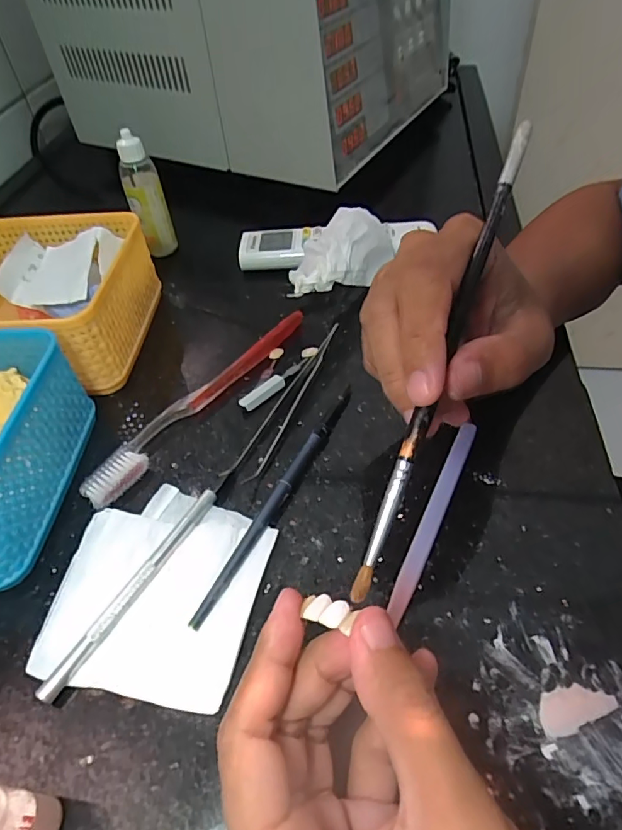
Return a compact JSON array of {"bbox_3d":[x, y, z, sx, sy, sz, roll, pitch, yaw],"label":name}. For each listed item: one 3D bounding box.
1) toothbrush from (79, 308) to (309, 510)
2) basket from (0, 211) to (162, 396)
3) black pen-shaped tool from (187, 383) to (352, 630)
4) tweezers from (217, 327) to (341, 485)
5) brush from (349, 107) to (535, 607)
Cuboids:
[{"bbox_3d":[-0.068,-0.014,0.322,0.021,0.012,0.186,27,55,27],"label":"toothbrush"},{"bbox_3d":[-0.191,-0.078,0.360,0.131,0.073,0.131,0,48,6],"label":"basket"},{"bbox_3d":[-0.014,0.040,0.273,0.008,0.009,0.162,20,53,23],"label":"black pen-shaped tool"},{"bbox_3d":[-0.012,-0.013,0.318,0.019,0.010,0.131,18,52,21],"label":"tweezers"},{"bbox_3d":[0.050,-0.025,0.184,0.006,0.004,0.188,19,83,22],"label":"brush"}]

